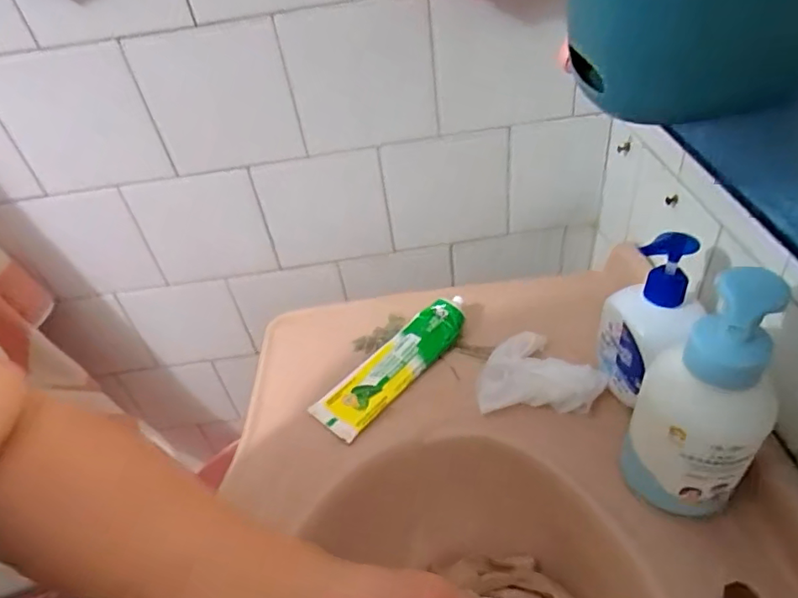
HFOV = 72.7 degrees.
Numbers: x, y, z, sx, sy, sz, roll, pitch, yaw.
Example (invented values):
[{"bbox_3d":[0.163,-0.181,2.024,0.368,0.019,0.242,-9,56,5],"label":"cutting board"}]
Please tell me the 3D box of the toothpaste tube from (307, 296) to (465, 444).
[{"bbox_3d":[-0.002,0.063,0.553,0.054,0.032,0.192,29,55,34],"label":"toothpaste tube"}]

